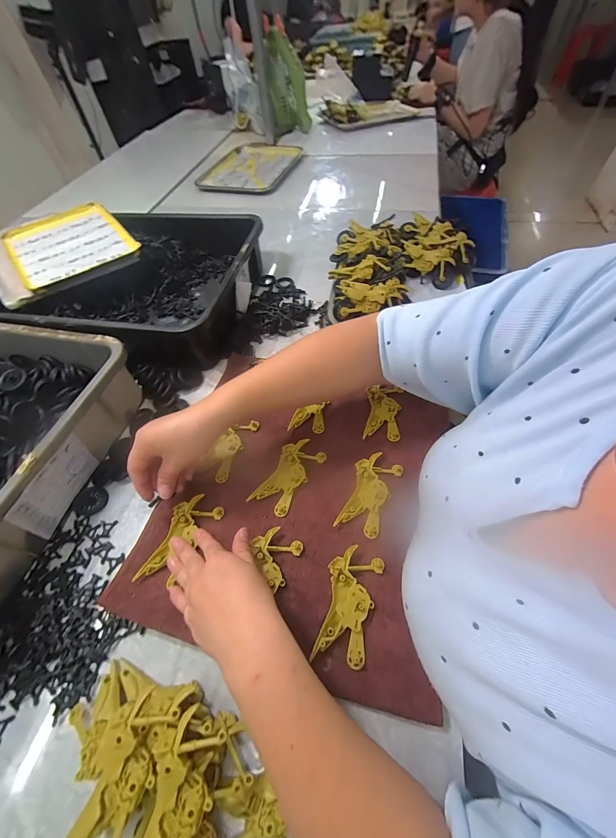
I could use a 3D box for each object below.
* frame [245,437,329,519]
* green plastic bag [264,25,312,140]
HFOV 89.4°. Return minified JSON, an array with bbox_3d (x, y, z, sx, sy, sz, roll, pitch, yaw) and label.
[{"bbox_3d":[-0.024,0.070,0.395,0.050,0.011,0.097,29,62,22],"label":"frame"},{"bbox_3d":[-0.071,-1.221,1.143,0.142,0.248,0.103,-2,56,3],"label":"green plastic bag"}]

